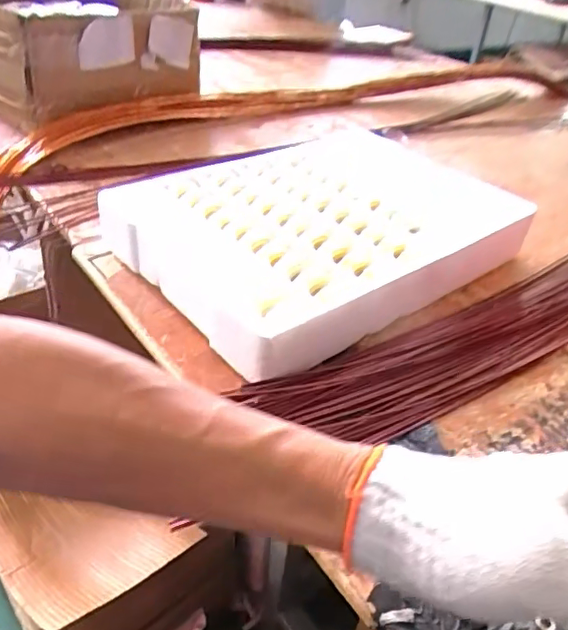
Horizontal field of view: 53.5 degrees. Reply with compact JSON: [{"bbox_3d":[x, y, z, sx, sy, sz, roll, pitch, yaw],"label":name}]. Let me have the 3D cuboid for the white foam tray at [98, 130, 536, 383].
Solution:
[{"bbox_3d":[0.047,-0.109,0.641,0.423,0.065,0.321,-21,45,-30],"label":"white foam tray"}]

